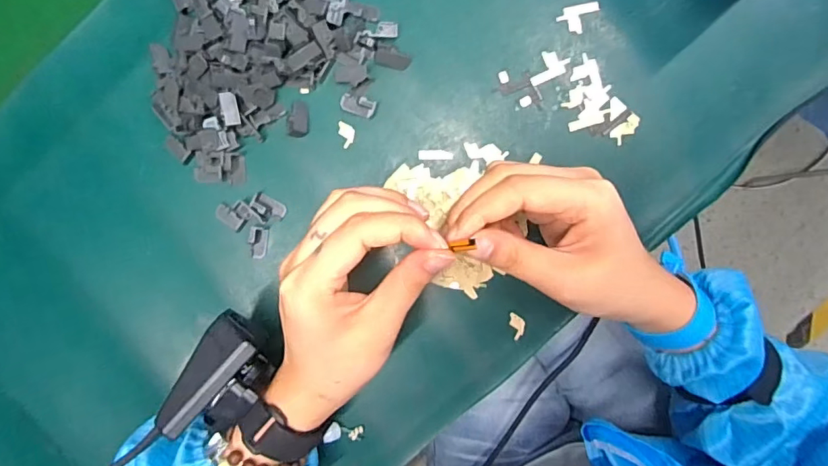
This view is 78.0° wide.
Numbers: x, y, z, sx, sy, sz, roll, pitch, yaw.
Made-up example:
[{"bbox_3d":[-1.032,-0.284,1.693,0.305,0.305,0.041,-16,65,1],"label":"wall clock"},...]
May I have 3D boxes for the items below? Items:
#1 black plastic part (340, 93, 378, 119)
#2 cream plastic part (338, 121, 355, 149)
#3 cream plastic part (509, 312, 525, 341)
[{"bbox_3d":[-0.036,-0.082,0.327,0.022,0.007,0.011,17,92,2],"label":"black plastic part"},{"bbox_3d":[-0.043,-0.064,0.332,0.010,0.004,0.017,-18,91,3],"label":"cream plastic part"},{"bbox_3d":[0.068,0.061,0.336,0.009,0.004,0.018,-13,91,3],"label":"cream plastic part"}]

